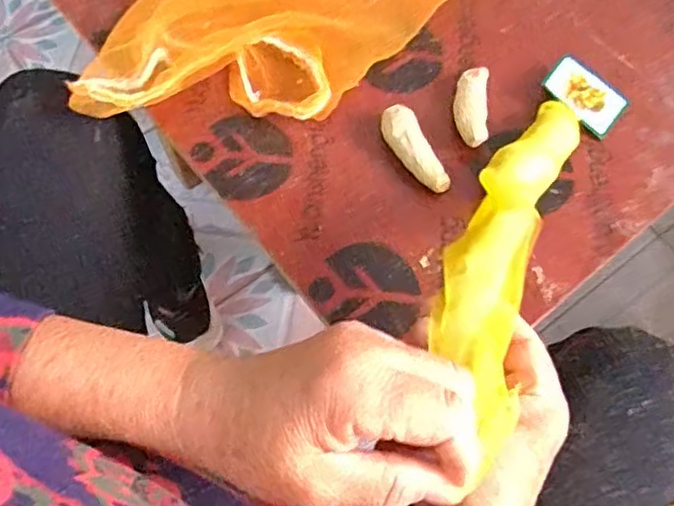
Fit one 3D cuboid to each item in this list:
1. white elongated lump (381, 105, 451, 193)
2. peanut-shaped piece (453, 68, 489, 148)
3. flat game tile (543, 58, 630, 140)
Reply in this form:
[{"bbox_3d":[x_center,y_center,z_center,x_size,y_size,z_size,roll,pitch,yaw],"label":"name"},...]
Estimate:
[{"bbox_3d":[0.054,-0.073,0.467,0.026,0.020,0.069,-25,68,-12],"label":"white elongated lump"},{"bbox_3d":[0.097,-0.105,0.481,0.024,0.021,0.065,5,66,1],"label":"peanut-shaped piece"},{"bbox_3d":[0.185,-0.118,0.491,0.060,0.004,0.043,40,68,1],"label":"flat game tile"}]

